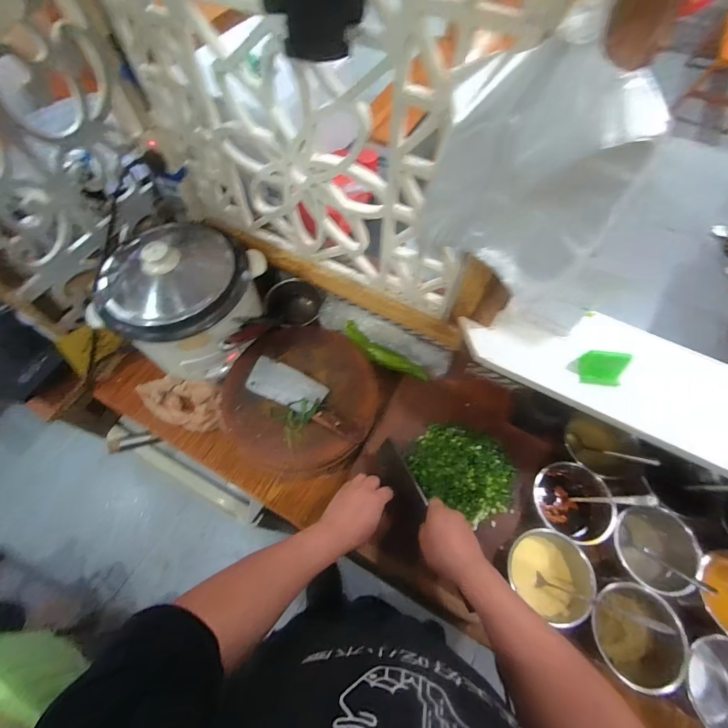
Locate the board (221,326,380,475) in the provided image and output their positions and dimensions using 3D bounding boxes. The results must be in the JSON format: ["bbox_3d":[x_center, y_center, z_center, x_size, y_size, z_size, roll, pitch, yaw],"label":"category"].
[{"bbox_3d":[-0.125,0.063,0.753,0.300,0.075,0.291,0,63,0],"label":"board"}]

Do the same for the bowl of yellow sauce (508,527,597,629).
[{"bbox_3d":[0.308,0.350,0.613,0.134,0.079,0.129,39,70,18],"label":"bowl of yellow sauce"}]

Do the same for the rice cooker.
[{"bbox_3d":[-0.347,-0.137,0.725,0.247,0.209,0.265,0,63,0],"label":"rice cooker"}]

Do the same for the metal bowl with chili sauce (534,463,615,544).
[{"bbox_3d":[0.373,0.251,0.673,0.138,0.073,0.127,0,63,0],"label":"metal bowl with chili sauce"}]

